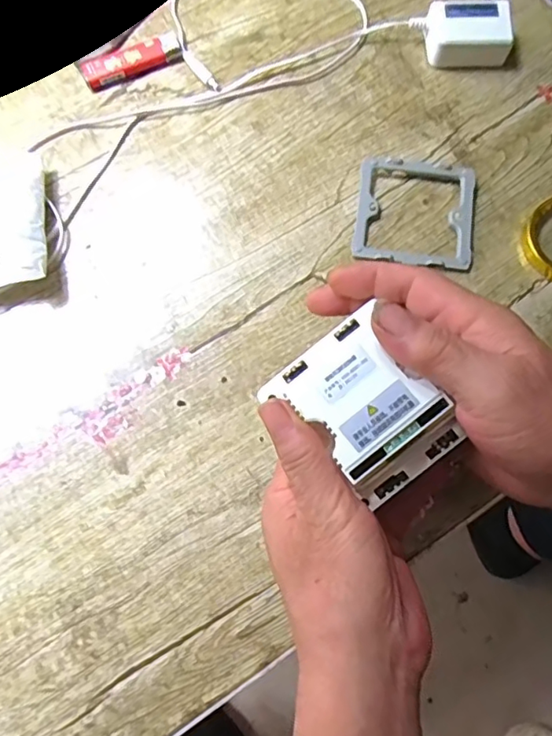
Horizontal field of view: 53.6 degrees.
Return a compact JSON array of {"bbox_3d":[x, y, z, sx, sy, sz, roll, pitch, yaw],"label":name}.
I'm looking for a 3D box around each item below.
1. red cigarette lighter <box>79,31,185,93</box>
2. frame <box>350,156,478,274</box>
[{"bbox_3d":[-0.117,-0.252,0.447,0.083,0.010,0.029,-21,73,-6],"label":"red cigarette lighter"},{"bbox_3d":[0.102,-0.112,0.397,0.086,0.010,0.085,6,72,3],"label":"frame"}]

